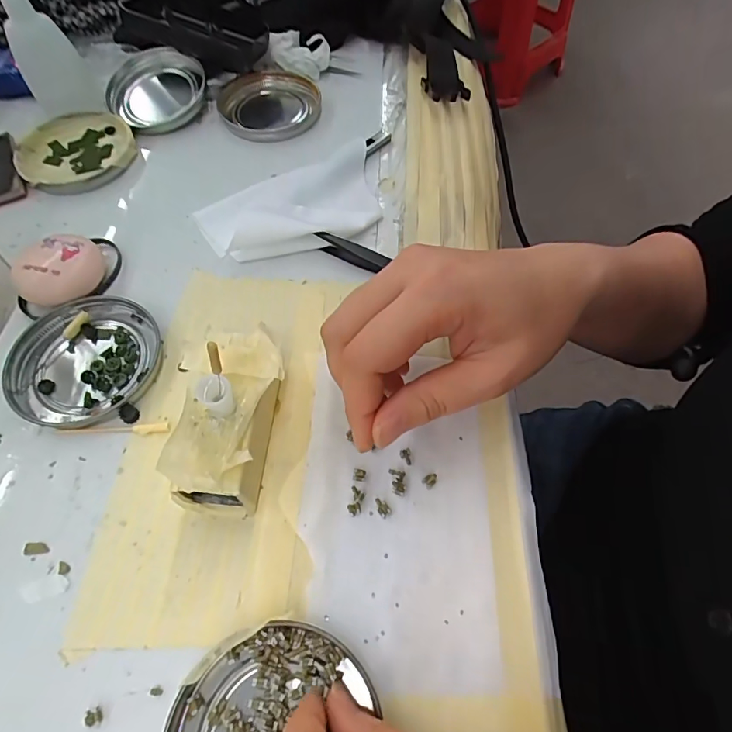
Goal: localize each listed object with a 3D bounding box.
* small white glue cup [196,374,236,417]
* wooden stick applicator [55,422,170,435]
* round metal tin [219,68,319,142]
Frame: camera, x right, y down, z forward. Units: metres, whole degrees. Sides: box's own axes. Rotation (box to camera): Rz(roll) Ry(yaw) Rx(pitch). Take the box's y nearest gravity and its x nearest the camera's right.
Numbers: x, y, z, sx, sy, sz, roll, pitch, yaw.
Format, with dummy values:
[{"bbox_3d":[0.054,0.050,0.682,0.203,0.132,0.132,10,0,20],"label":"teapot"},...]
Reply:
[{"bbox_3d":[-0.064,0.013,0.203,0.014,0.017,0.013,-1,60,1],"label":"small white glue cup"},{"bbox_3d":[-0.129,0.033,0.238,0.057,0.004,0.006,-4,61,-1],"label":"wooden stick applicator"},{"bbox_3d":[-0.076,-0.205,0.367,0.077,0.008,0.077,-3,61,-1],"label":"round metal tin"}]

